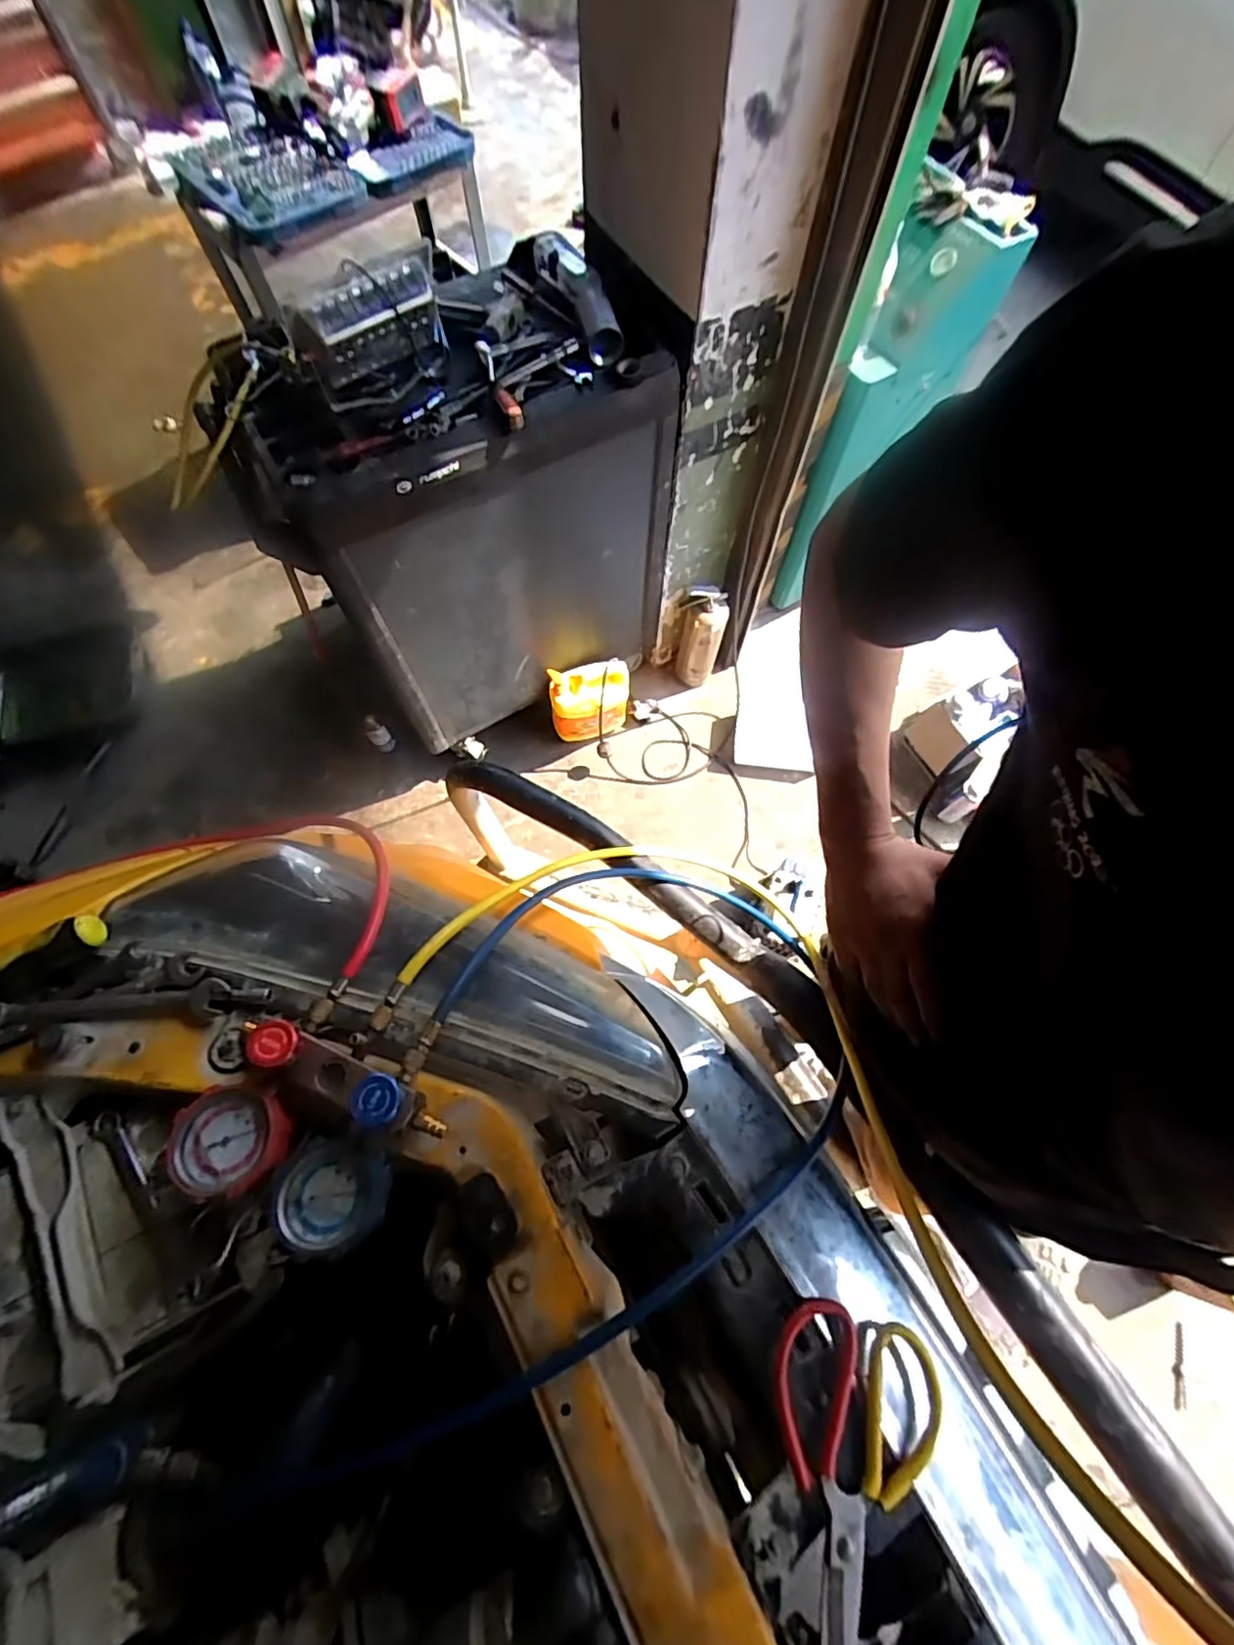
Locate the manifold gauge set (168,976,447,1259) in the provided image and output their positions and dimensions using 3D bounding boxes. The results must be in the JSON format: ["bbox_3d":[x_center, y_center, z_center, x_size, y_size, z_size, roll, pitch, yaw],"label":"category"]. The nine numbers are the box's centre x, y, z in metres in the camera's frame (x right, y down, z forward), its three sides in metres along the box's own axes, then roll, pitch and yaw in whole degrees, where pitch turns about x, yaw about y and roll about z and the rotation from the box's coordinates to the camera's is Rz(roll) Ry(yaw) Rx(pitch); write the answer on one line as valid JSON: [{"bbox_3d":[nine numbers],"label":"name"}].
[{"bbox_3d":[-0.209,0.202,0.455,0.161,0.063,0.162,22,70,8],"label":"manifold gauge set"}]

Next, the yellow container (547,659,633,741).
[{"bbox_3d":[-0.065,-0.304,1.622,0.206,0.263,0.086,-7,69,-3],"label":"yellow container"}]

